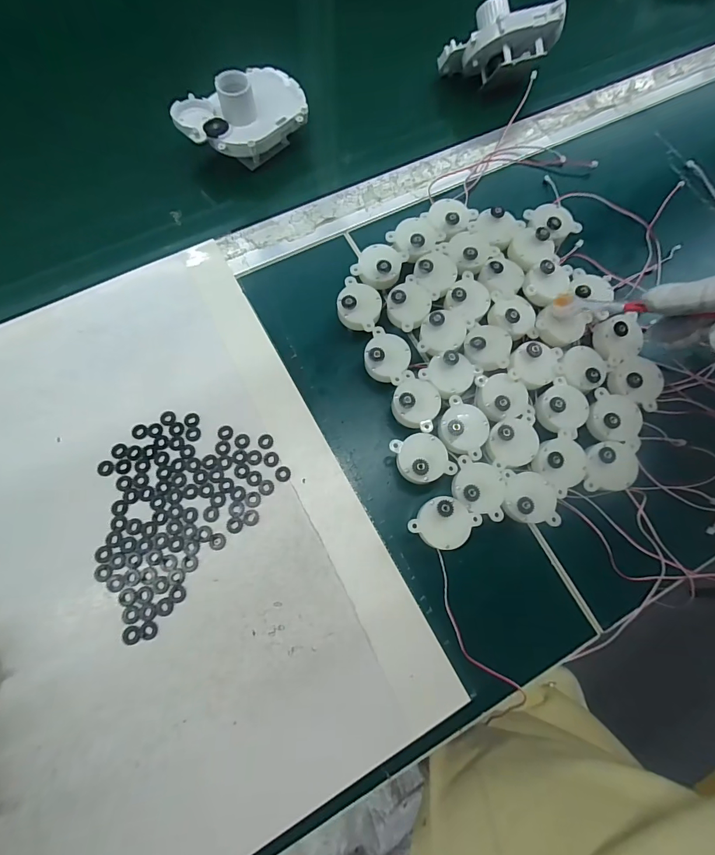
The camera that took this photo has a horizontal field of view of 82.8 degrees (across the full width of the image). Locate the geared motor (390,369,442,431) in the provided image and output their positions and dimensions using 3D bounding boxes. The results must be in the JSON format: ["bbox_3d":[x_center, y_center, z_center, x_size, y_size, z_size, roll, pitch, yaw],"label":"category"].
[{"bbox_3d":[0.040,-0.015,0.284,0.032,0.031,0.036,22,73,5],"label":"geared motor"}]

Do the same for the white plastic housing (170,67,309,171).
[{"bbox_3d":[-0.095,-0.260,0.340,0.098,0.054,0.063,-41,79,-13],"label":"white plastic housing"}]

